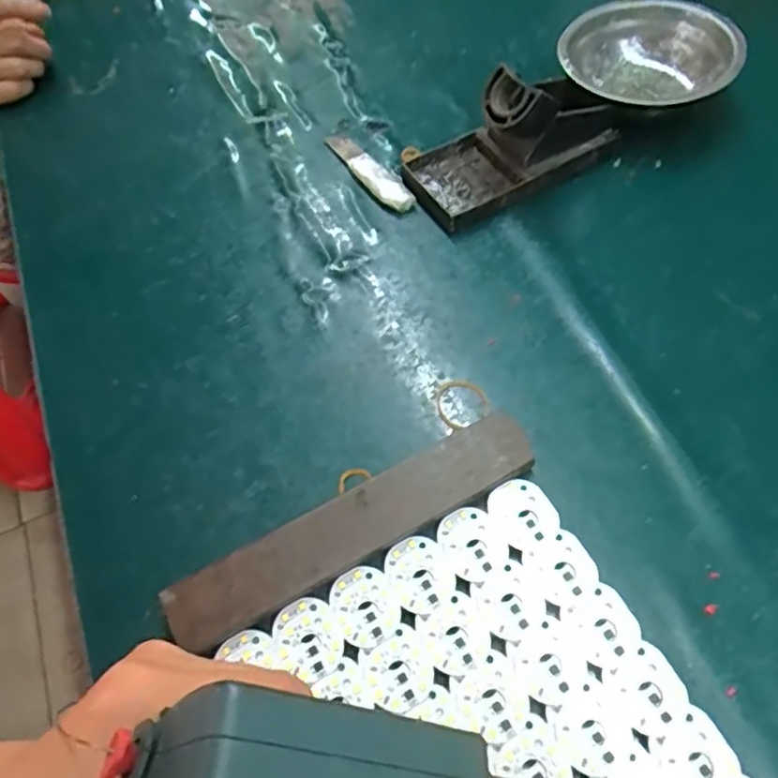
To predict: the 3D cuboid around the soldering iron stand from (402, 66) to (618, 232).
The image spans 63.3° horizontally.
[{"bbox_3d":[0.087,-0.184,0.449,0.151,0.063,0.073,-27,61,-11],"label":"soldering iron stand"}]

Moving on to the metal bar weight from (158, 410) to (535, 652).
[{"bbox_3d":[-0.016,0.072,0.326,0.196,0.019,0.035,-27,61,-12],"label":"metal bar weight"}]

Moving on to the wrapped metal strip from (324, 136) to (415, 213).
[{"bbox_3d":[-0.016,-0.168,0.483,0.023,0.007,0.107,-31,61,-13],"label":"wrapped metal strip"}]

